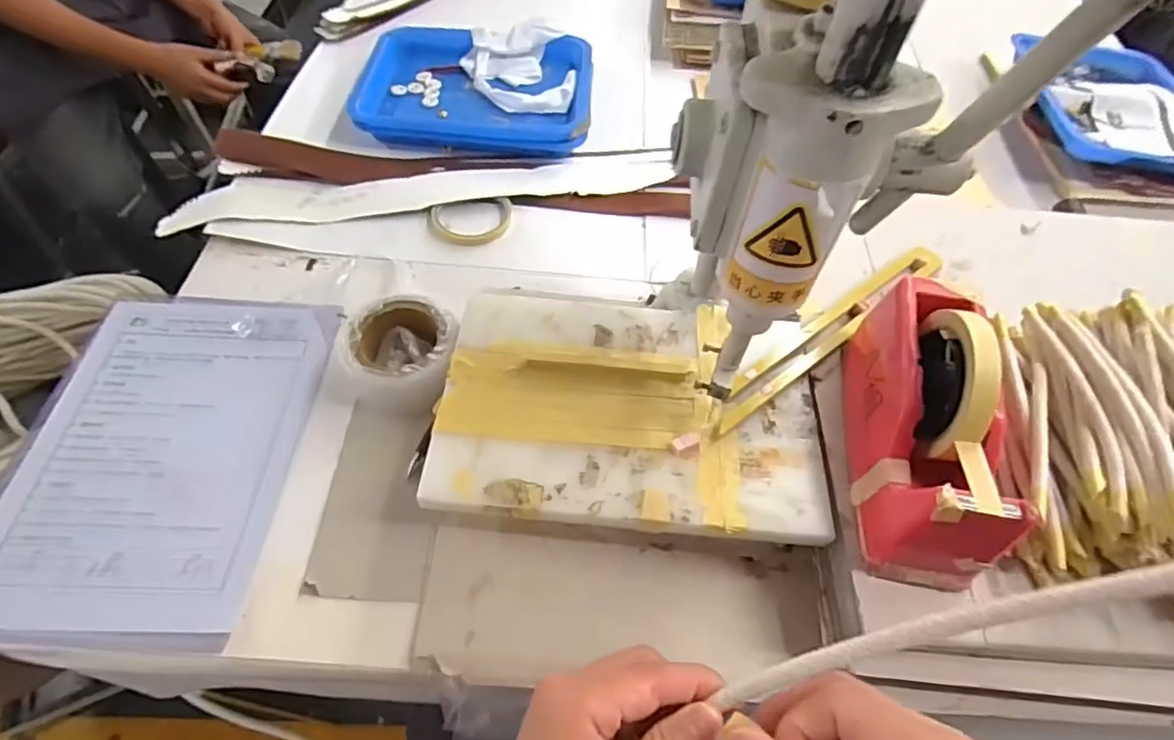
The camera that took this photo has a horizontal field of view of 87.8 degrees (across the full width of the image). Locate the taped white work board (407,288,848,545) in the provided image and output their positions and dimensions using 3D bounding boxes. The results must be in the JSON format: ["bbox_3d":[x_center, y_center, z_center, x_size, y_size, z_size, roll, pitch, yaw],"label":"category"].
[{"bbox_3d":[0.036,0.025,0.492,0.294,0.013,0.204,6,56,0],"label":"taped white work board"}]

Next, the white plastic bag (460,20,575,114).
[{"bbox_3d":[-0.088,-0.390,0.799,0.133,0.044,0.166,-6,57,-8],"label":"white plastic bag"}]

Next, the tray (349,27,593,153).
[{"bbox_3d":[-0.140,-0.365,0.784,0.290,0.040,0.210,4,56,-2],"label":"tray"}]

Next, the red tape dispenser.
[{"bbox_3d":[0.242,0.030,0.425,0.079,0.118,0.206,6,56,0],"label":"red tape dispenser"}]

